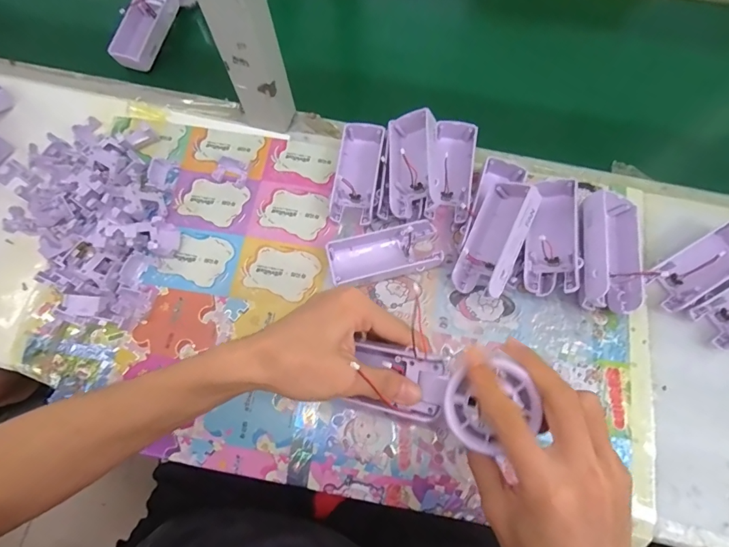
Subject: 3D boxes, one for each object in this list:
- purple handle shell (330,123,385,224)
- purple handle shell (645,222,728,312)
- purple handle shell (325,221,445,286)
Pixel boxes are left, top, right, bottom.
[{"bbox_3d":[-0.007,-0.104,0.437,0.043,0.028,0.106,8,71,3],"label":"purple handle shell"},{"bbox_3d":[0.321,-0.005,0.400,0.105,0.026,0.041,-31,73,-10],"label":"purple handle shell"},{"bbox_3d":[0.019,-0.020,0.412,0.109,0.024,0.044,-10,71,-4],"label":"purple handle shell"}]

